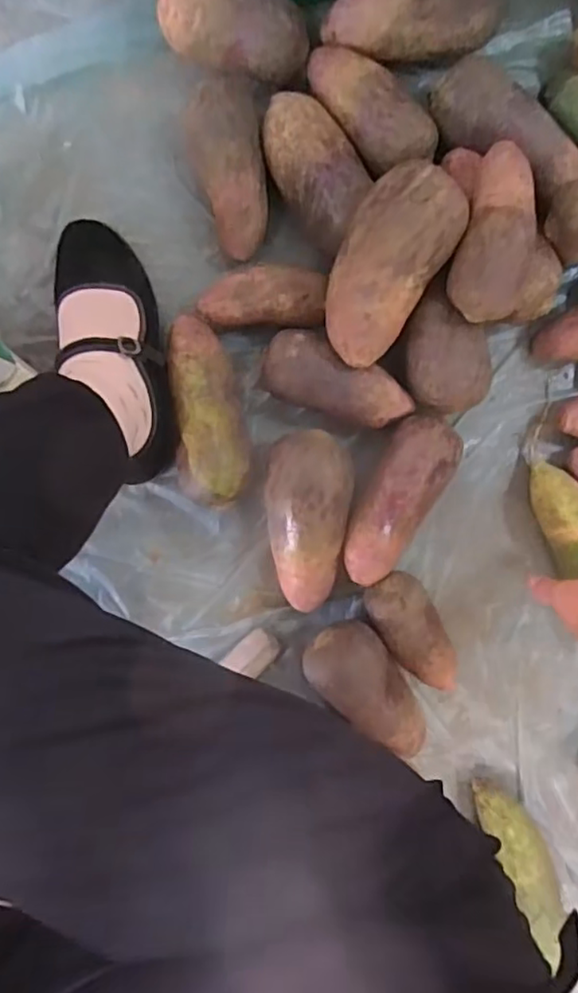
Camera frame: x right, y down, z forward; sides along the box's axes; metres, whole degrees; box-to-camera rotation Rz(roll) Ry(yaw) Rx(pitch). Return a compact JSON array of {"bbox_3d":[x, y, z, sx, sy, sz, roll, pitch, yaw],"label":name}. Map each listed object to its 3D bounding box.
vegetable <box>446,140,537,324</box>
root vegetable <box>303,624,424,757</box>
[{"bbox_3d":[0.179,-0.222,0.539,0.062,0.063,0.138,15,94,-5],"label":"vegetable"},{"bbox_3d":[0.081,0.187,0.617,0.073,0.072,0.151,-40,96,0],"label":"root vegetable"}]

